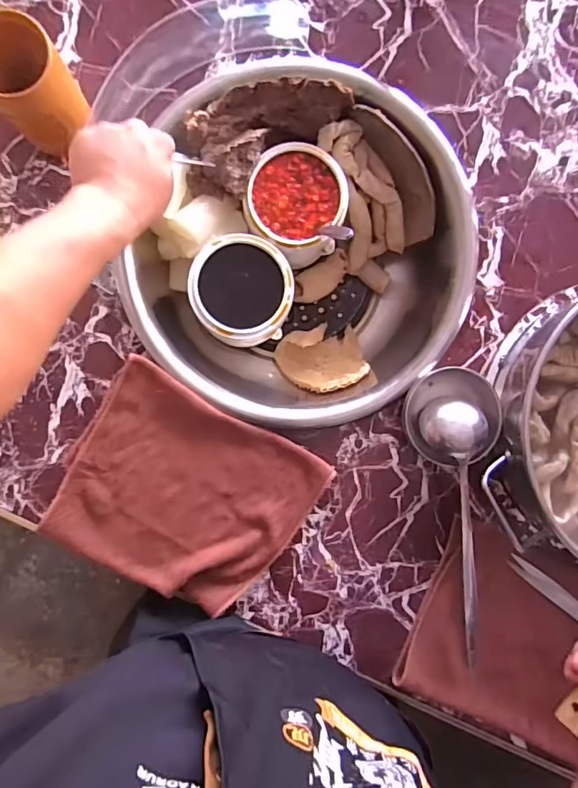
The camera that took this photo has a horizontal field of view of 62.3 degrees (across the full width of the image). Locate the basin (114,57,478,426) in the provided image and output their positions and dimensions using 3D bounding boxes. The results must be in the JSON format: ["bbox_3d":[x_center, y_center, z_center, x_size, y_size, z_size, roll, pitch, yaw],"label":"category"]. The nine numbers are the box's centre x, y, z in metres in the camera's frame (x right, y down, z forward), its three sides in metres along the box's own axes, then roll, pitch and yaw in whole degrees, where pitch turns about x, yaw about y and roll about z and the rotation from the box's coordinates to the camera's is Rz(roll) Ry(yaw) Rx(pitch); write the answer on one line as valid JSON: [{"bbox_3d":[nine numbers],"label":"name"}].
[{"bbox_3d":[0.022,-0.181,0.636,0.400,0.162,0.427,0,91,-3],"label":"basin"}]

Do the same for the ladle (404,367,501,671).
[{"bbox_3d":[0.191,0.146,0.581,0.110,0.055,0.353,3,90,-2],"label":"ladle"}]

